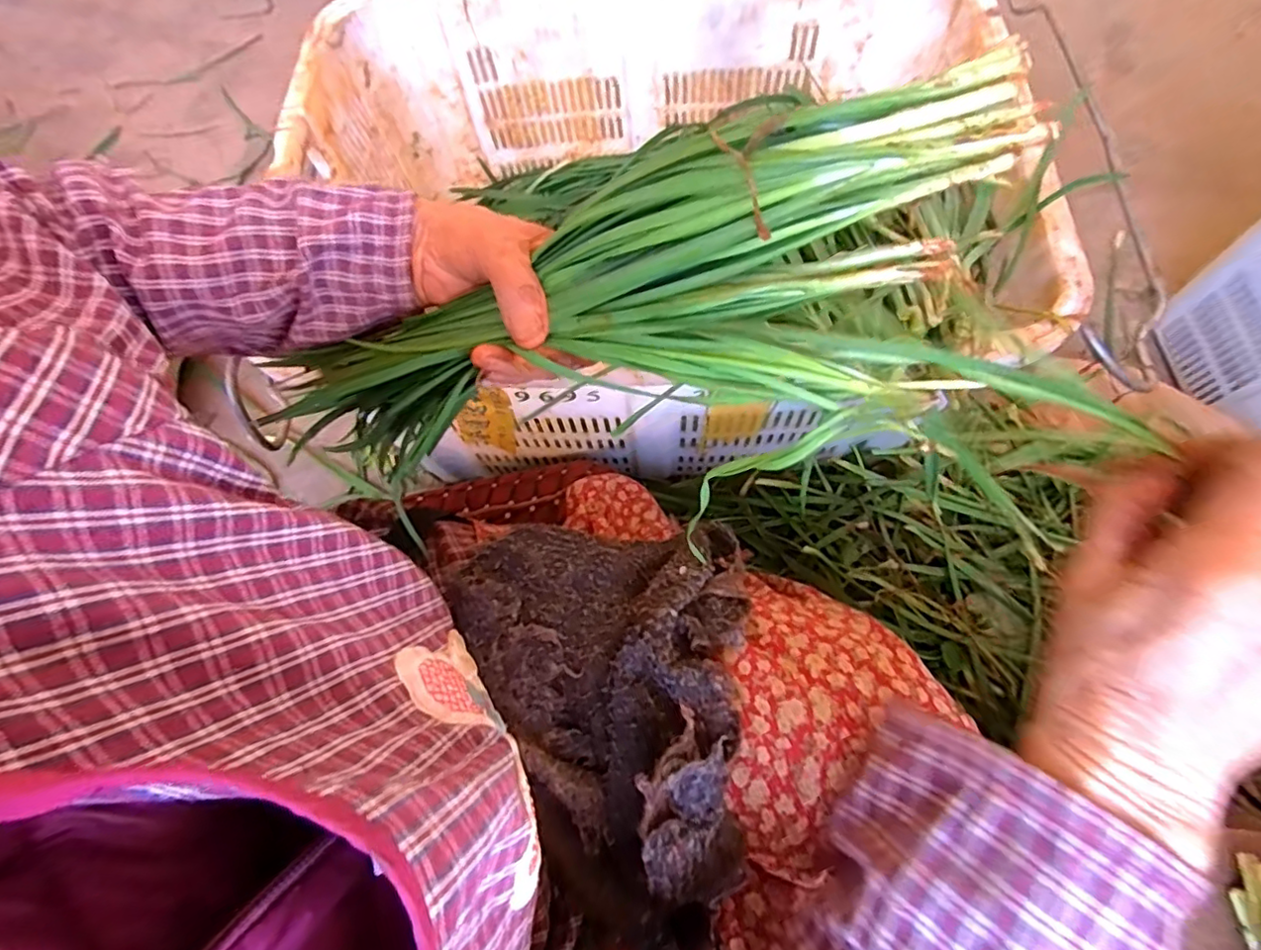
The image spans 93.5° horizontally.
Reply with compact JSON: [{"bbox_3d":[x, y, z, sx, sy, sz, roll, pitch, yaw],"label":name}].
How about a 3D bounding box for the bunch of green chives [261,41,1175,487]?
[{"bbox_3d":[-0.025,-0.064,0.304,0.407,0.131,0.099,-8,65,25],"label":"bunch of green chives"}]

